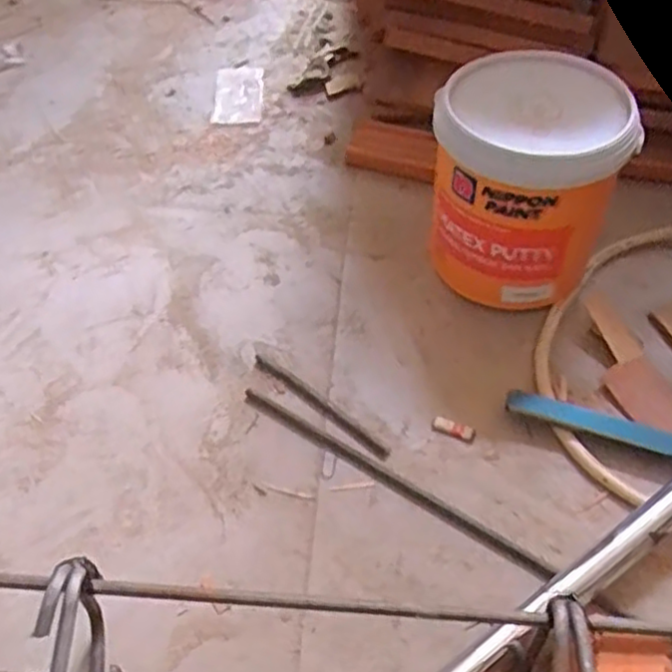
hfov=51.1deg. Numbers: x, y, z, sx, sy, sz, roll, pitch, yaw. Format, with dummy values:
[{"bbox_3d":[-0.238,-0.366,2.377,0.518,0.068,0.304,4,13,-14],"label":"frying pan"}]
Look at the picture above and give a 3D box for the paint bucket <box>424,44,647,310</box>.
[{"bbox_3d":[0.157,-0.133,0.620,0.149,0.168,0.150,4,54,4],"label":"paint bucket"}]

